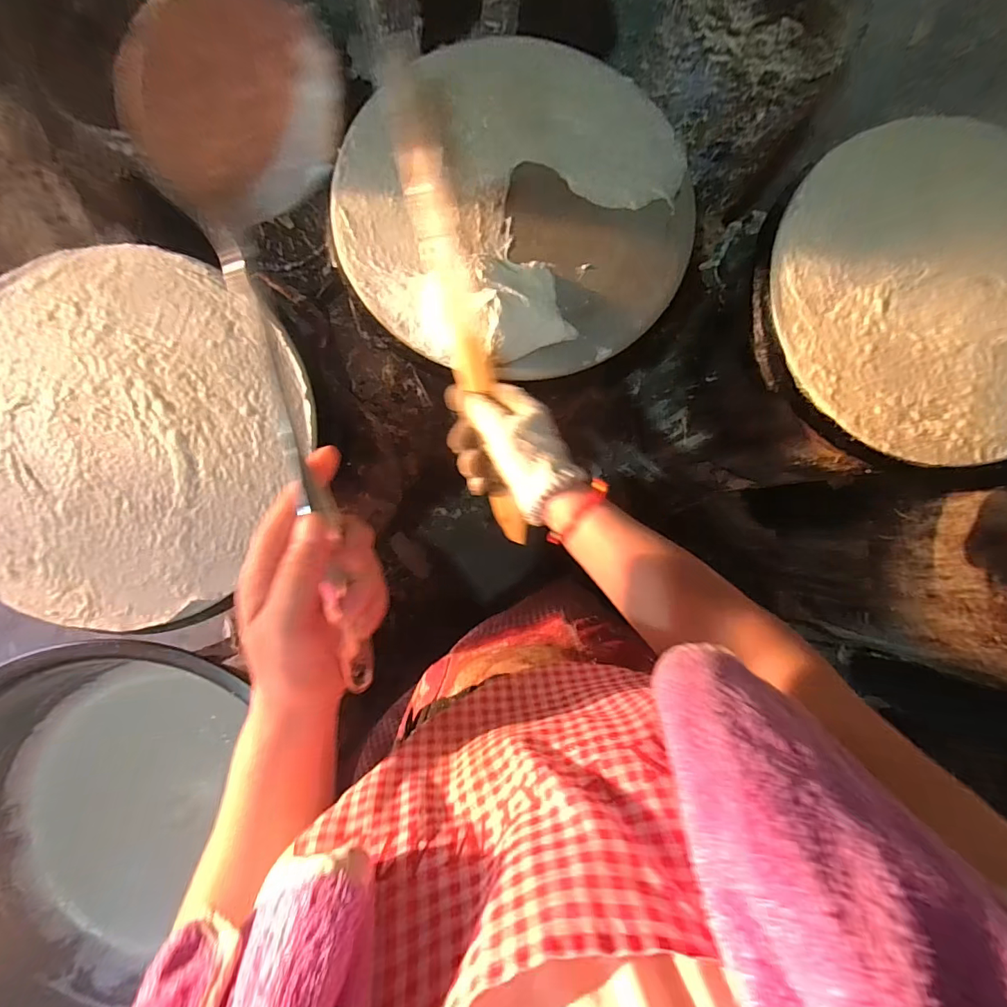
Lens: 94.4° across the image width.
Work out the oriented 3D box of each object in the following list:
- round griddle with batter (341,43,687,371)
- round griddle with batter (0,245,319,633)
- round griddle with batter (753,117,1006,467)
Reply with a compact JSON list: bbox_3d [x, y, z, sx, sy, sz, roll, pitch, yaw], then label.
[{"bbox_3d":[0.013,-0.325,0.488,0.366,0.044,0.376,0,87,-2],"label":"round griddle with batter"},{"bbox_3d":[-0.390,-0.068,0.464,0.341,0.014,0.365,0,87,-2],"label":"round griddle with batter"},{"bbox_3d":[0.482,-0.222,0.499,0.388,0.046,0.357,2,86,-2],"label":"round griddle with batter"}]

